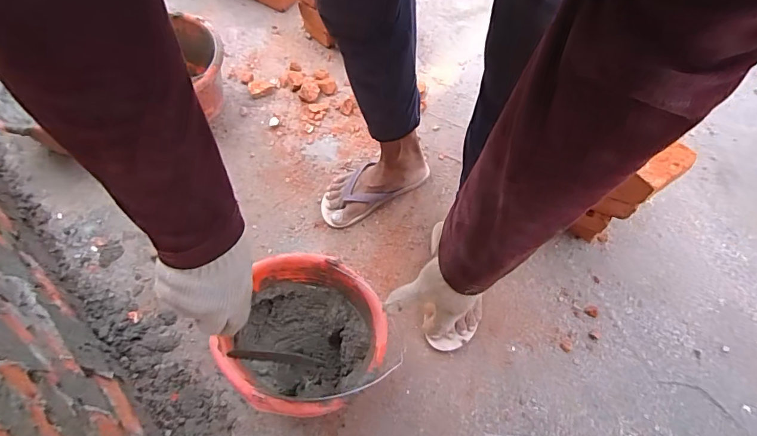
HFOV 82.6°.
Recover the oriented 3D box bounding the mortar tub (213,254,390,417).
[{"bbox_3d":[-0.107,0.196,0.689,0.222,0.168,0.217,0,62,-1],"label":"mortar tub"}]

